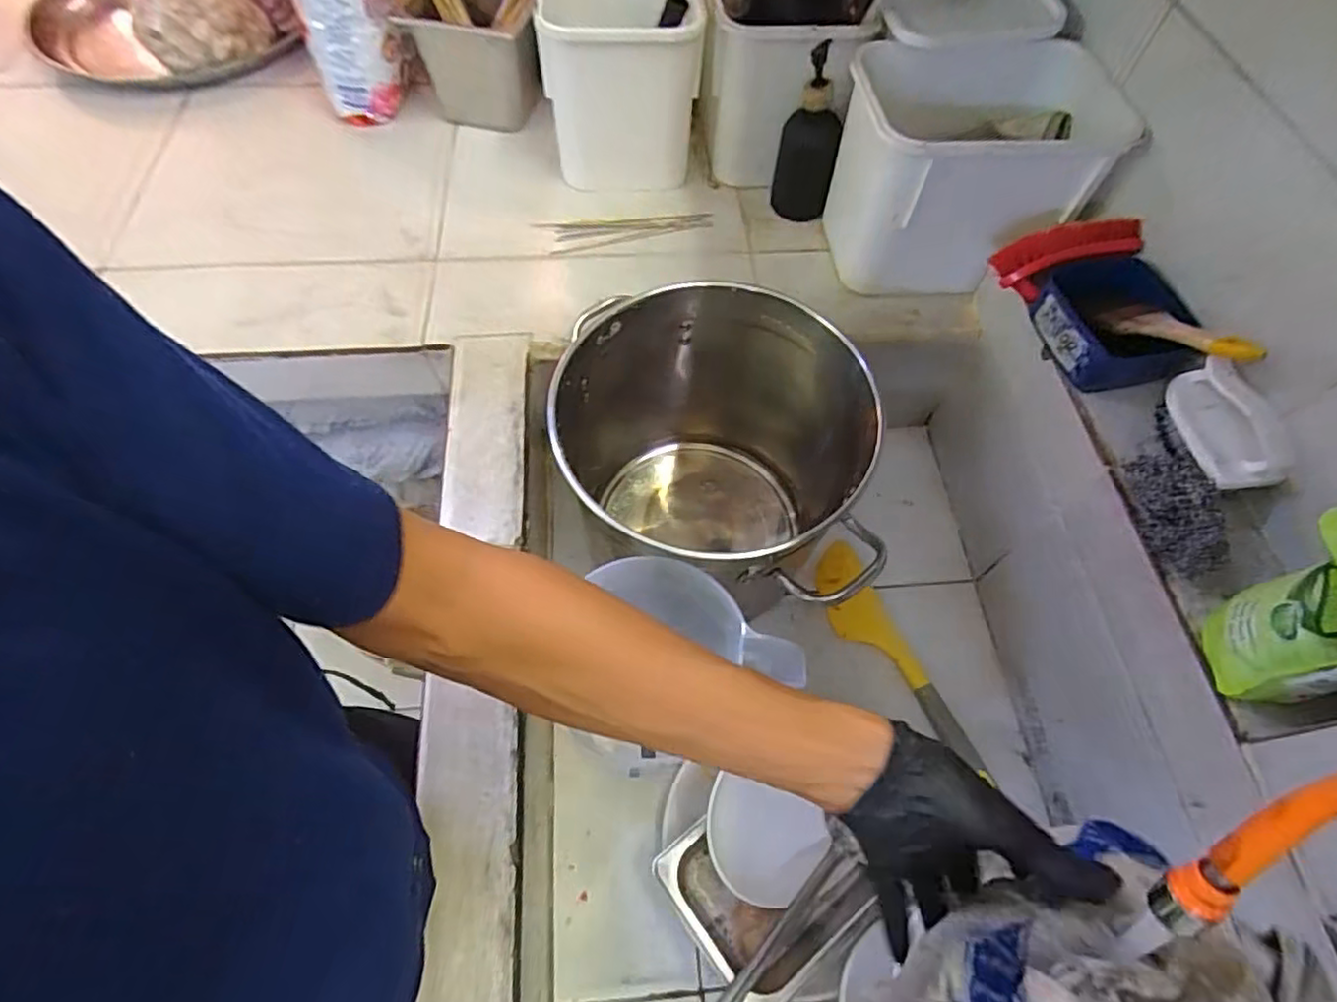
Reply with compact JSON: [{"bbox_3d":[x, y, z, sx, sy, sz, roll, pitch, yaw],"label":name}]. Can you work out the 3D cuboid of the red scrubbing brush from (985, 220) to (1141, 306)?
[{"bbox_3d":[0.418,-0.257,0.686,0.143,0.049,0.055,-14,62,-9],"label":"red scrubbing brush"}]

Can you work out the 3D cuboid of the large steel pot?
[{"bbox_3d":[0.047,-0.040,0.756,0.347,0.311,0.360,0,61,-1],"label":"large steel pot"}]

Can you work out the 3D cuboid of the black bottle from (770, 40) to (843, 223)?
[{"bbox_3d":[0.175,-0.447,0.804,0.062,0.179,0.053,-1,61,-2],"label":"black bottle"}]

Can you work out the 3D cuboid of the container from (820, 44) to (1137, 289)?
[{"bbox_3d":[0.346,-0.378,0.768,0.270,0.202,0.213,-3,61,-3],"label":"container"}]

